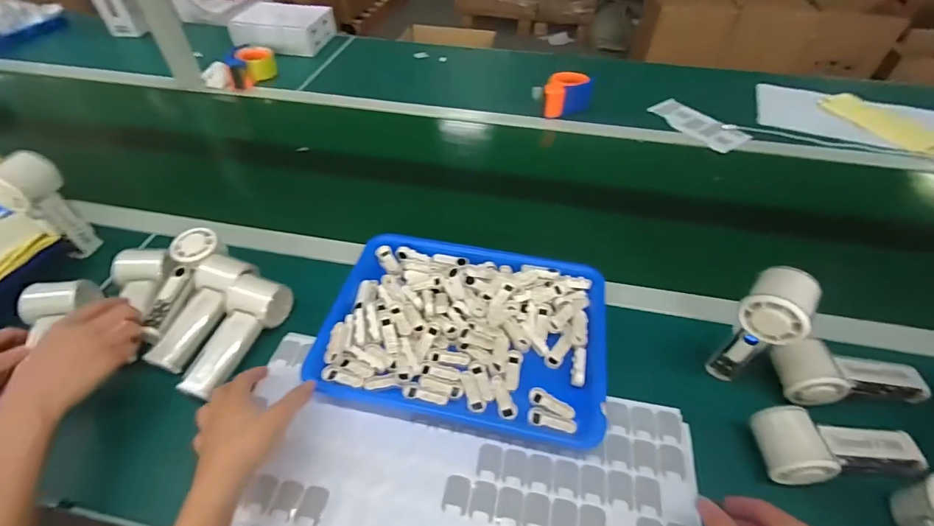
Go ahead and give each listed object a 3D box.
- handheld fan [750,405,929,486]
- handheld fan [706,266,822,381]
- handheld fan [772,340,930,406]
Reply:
[{"bbox_3d":[0.380,0.187,0.432,0.149,0.050,0.069,0,53,-1],"label":"handheld fan"},{"bbox_3d":[0.315,0.071,0.463,0.058,0.153,0.063,38,61,24],"label":"handheld fan"},{"bbox_3d":[0.440,0.131,0.481,0.157,0.050,0.061,3,53,2],"label":"handheld fan"}]

